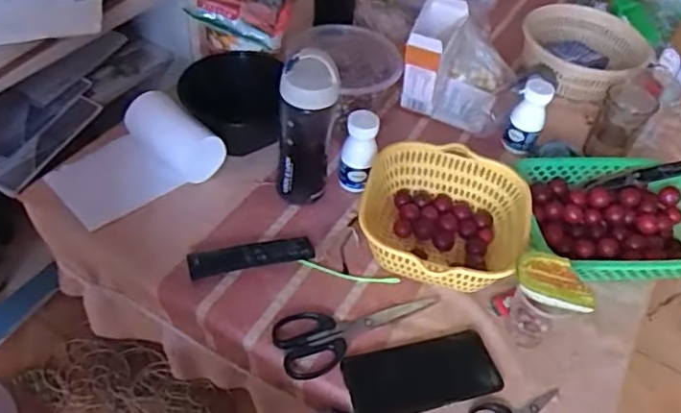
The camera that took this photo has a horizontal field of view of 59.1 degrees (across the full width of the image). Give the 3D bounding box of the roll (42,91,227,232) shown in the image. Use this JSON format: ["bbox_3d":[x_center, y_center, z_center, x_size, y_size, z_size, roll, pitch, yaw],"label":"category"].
[{"bbox_3d":[-0.270,-0.066,0.779,0.194,0.075,0.133,-28,57,-28],"label":"roll"}]

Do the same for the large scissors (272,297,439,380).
[{"bbox_3d":[0.024,0.140,0.670,0.189,0.012,0.073,-9,50,-15],"label":"large scissors"}]

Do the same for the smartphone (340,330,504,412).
[{"bbox_3d":[0.088,0.179,0.644,0.164,0.012,0.075,-10,50,-15],"label":"smartphone"}]

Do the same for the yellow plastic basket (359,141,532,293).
[{"bbox_3d":[0.125,0.019,0.748,0.200,0.075,0.200,3,48,-4],"label":"yellow plastic basket"}]

